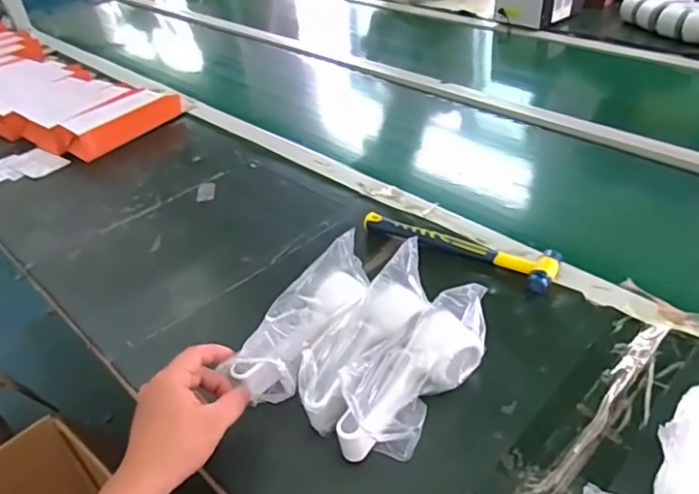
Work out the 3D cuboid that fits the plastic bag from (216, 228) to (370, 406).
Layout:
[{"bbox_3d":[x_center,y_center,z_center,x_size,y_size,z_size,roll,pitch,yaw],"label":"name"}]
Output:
[{"bbox_3d":[-0.037,0.069,0.567,0.066,0.058,0.181,21,58,29],"label":"plastic bag"}]

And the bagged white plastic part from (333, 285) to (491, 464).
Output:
[{"bbox_3d":[0.062,0.115,0.527,0.068,0.069,0.185,24,48,33],"label":"bagged white plastic part"}]

